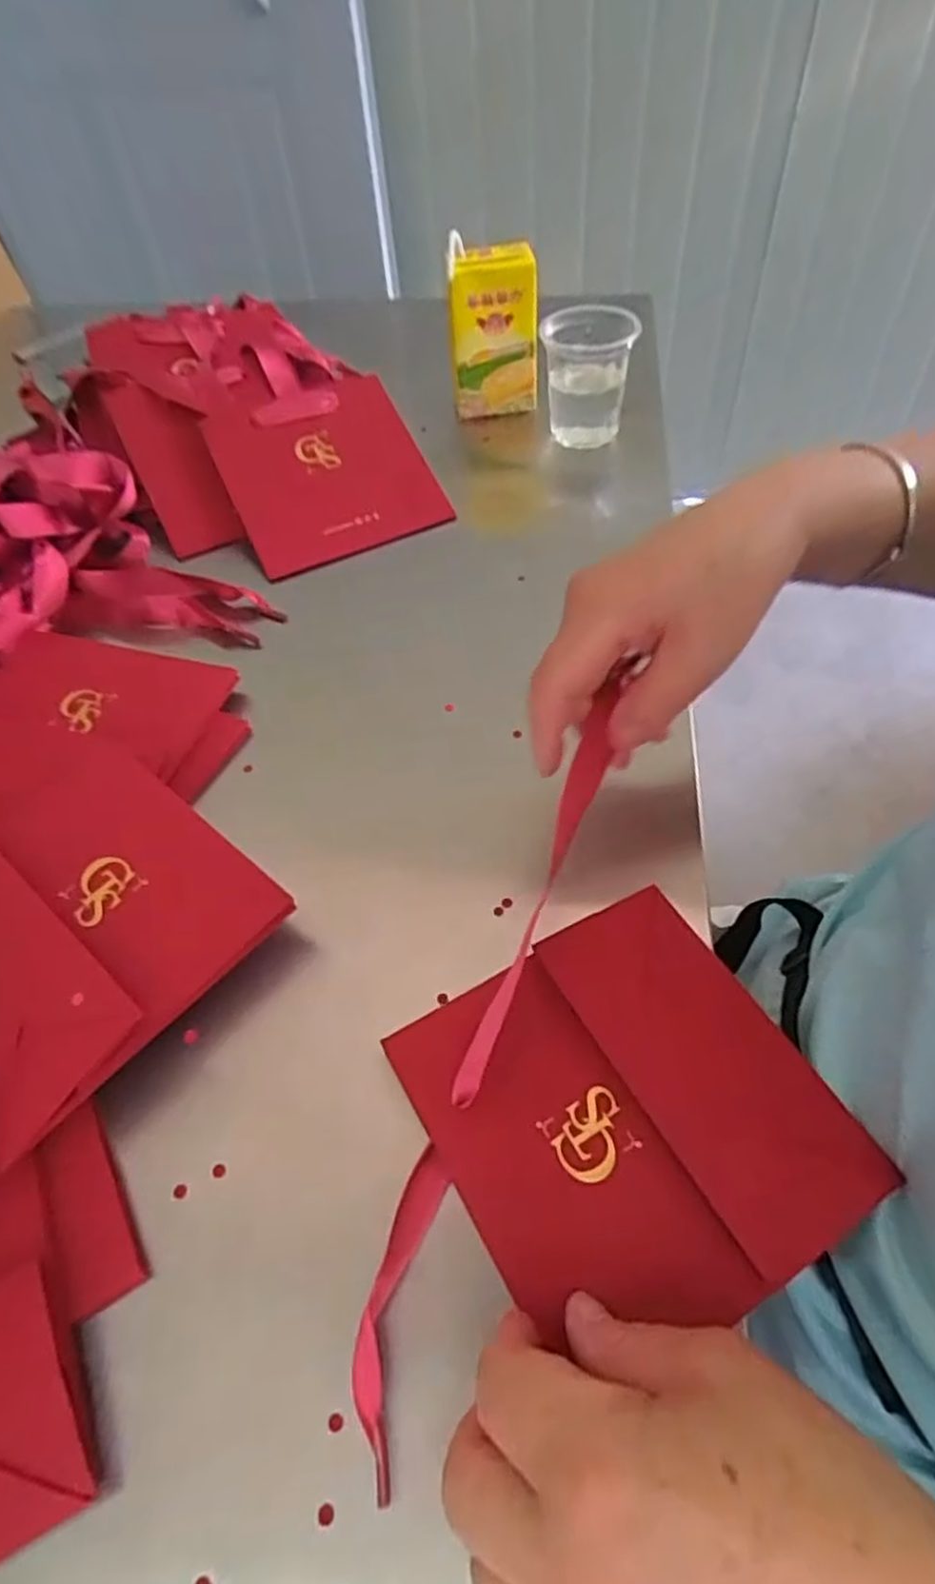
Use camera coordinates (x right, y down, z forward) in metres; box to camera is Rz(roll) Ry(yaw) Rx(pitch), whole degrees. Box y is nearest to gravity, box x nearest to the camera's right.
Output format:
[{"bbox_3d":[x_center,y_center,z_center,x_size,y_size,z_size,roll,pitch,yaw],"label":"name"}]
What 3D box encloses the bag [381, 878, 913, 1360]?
[{"bbox_3d":[0.060,0.116,0.276,0.135,0.014,0.136,-27,55,-15],"label":"bag"}]

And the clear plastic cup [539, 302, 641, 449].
[{"bbox_3d":[0.092,-0.323,0.571,0.065,0.078,0.069,0,53,6],"label":"clear plastic cup"}]

